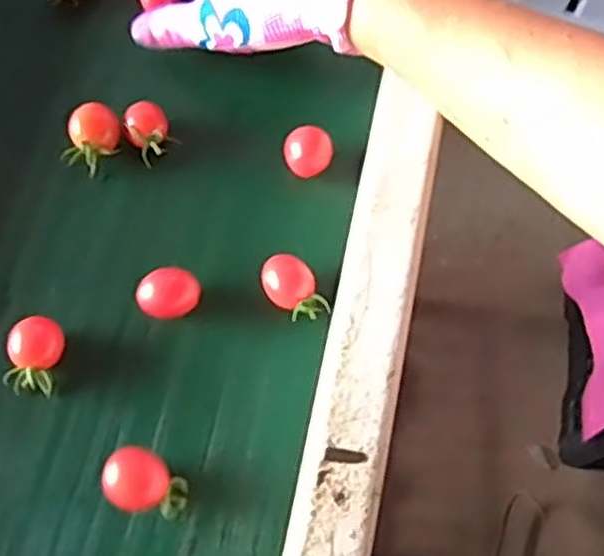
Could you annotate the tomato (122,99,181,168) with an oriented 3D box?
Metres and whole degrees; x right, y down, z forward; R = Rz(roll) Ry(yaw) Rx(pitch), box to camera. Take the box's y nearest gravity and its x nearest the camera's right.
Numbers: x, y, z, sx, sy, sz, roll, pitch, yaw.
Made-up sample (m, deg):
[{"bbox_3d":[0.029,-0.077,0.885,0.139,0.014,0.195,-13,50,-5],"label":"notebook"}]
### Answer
[{"bbox_3d":[-0.085,-0.082,0.428,0.024,0.018,0.029,-37,75,-14],"label":"tomato"}]

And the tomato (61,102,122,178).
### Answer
[{"bbox_3d":[-0.114,-0.076,0.424,0.029,0.020,0.035,5,70,0],"label":"tomato"}]

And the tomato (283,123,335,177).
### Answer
[{"bbox_3d":[0.003,-0.069,0.428,0.026,0.021,0.025,1,70,-1],"label":"tomato"}]

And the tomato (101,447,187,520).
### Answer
[{"bbox_3d":[-0.072,0.095,0.362,0.038,0.022,0.028,12,70,3],"label":"tomato"}]

